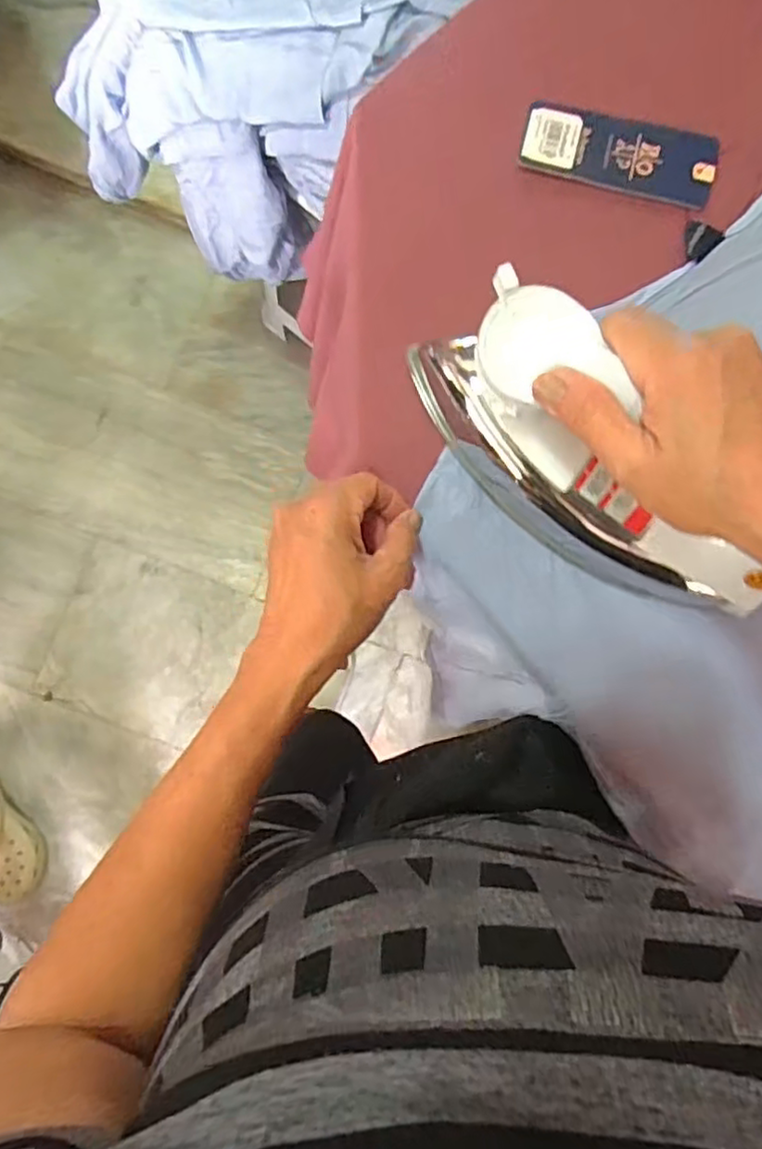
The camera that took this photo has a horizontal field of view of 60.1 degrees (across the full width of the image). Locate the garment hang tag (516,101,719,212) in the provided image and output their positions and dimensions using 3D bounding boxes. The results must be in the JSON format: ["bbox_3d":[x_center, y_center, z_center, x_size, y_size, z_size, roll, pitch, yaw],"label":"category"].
[{"bbox_3d":[0.146,-0.258,0.403,0.117,0.004,0.045,14,85,-3],"label":"garment hang tag"}]

